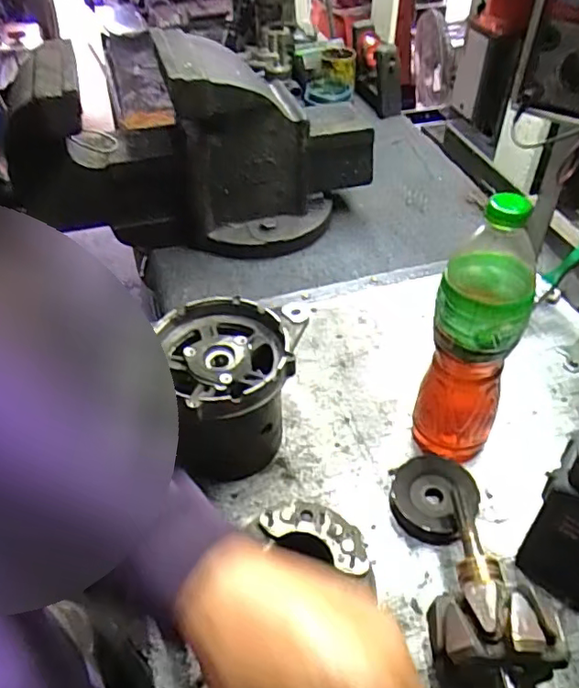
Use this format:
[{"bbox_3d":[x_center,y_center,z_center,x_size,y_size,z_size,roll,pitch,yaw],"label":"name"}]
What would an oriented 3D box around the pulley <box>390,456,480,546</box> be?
[{"bbox_3d":[0.136,0.146,0.540,0.073,0.024,0.080,-1,45,1],"label":"pulley"}]

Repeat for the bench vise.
[{"bbox_3d":[-0.129,-0.282,0.816,0.485,0.241,0.247,3,46,4],"label":"bench vise"}]

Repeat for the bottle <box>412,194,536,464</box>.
[{"bbox_3d":[0.165,-0.004,0.516,0.075,0.268,0.081,14,47,15],"label":"bottle"}]

